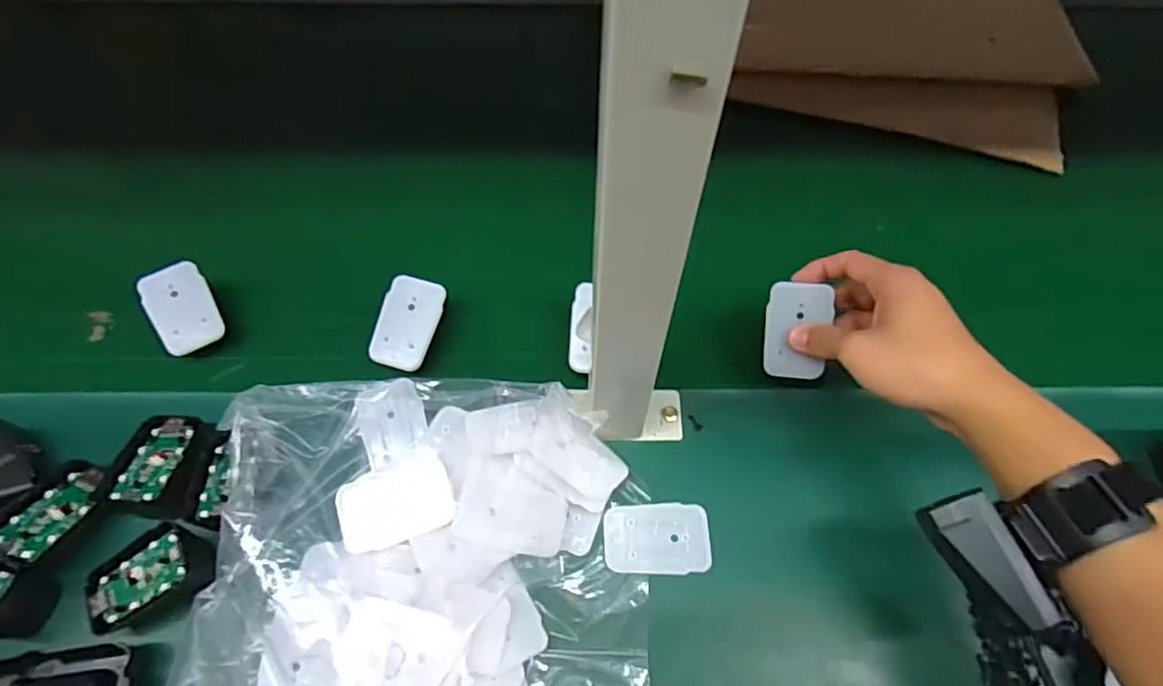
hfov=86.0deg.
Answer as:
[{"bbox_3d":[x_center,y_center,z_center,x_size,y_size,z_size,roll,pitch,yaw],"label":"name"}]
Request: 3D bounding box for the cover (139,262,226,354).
[{"bbox_3d":[-0.302,-0.027,0.471,0.044,0.009,0.068,-28,83,-25],"label":"cover"}]

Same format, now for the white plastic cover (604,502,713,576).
[{"bbox_3d":[0.050,0.129,0.413,0.069,0.008,0.044,-1,61,-2],"label":"white plastic cover"}]

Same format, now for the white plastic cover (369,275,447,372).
[{"bbox_3d":[-0.131,-0.015,0.468,0.043,0.006,0.069,16,81,0],"label":"white plastic cover"}]

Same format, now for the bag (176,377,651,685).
[{"bbox_3d":[-0.095,0.170,0.351,0.268,0.054,0.334,5,61,2],"label":"bag"}]

